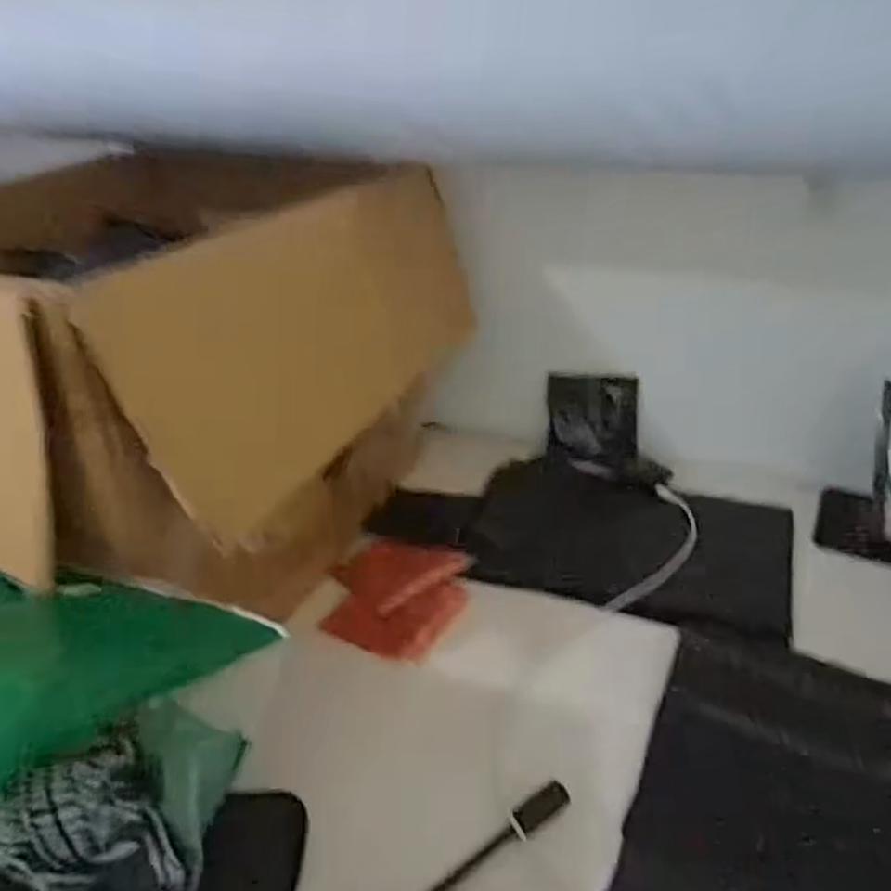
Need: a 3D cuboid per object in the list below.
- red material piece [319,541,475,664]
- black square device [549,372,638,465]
[{"bbox_3d":[-0.056,0.164,0.812,0.157,0.023,0.168,10,33,20],"label":"red material piece"},{"bbox_3d":[0.211,-0.040,1.036,0.132,0.126,0.010,0,2,33],"label":"black square device"}]

